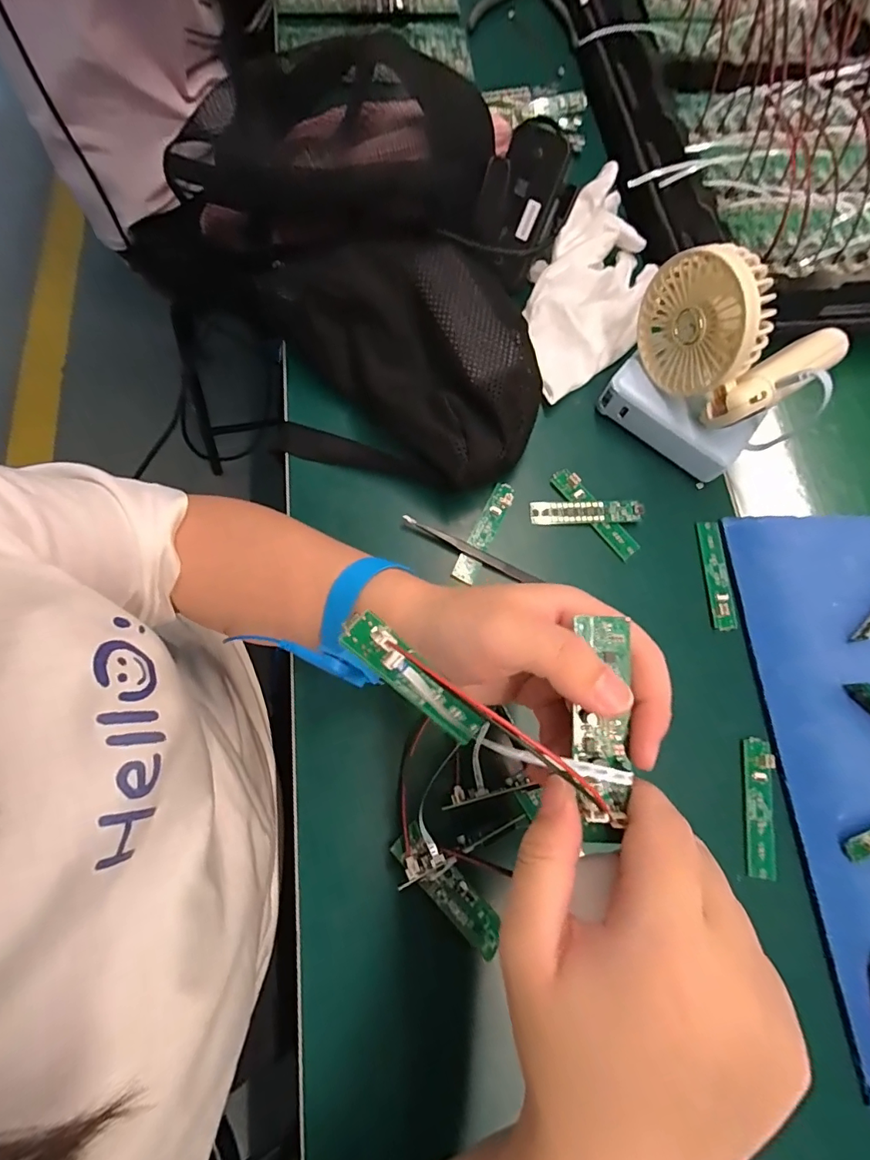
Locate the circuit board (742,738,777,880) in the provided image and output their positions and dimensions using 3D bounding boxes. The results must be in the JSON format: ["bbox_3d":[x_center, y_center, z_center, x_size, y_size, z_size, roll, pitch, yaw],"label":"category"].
[{"bbox_3d":[0.214,0.149,0.314,0.018,0.006,0.084,8,74,0],"label":"circuit board"}]

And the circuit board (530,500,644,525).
[{"bbox_3d":[0.116,-0.052,0.369,0.083,0.004,0.017,-1,88,3],"label":"circuit board"}]

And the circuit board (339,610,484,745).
[{"bbox_3d":[-0.006,0.047,0.206,0.014,0.010,0.082,-50,118,-13],"label":"circuit board"}]

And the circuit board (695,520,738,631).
[{"bbox_3d":[0.212,-0.005,0.362,0.017,0.006,0.085,1,74,-2],"label":"circuit board"}]

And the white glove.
[{"bbox_3d":[0.132,-0.245,0.405,0.097,0.039,0.211,19,75,3],"label":"white glove"}]

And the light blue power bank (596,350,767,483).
[{"bbox_3d":[0.186,-0.128,0.379,0.113,0.039,0.047,37,76,8],"label":"light blue power bank"}]

